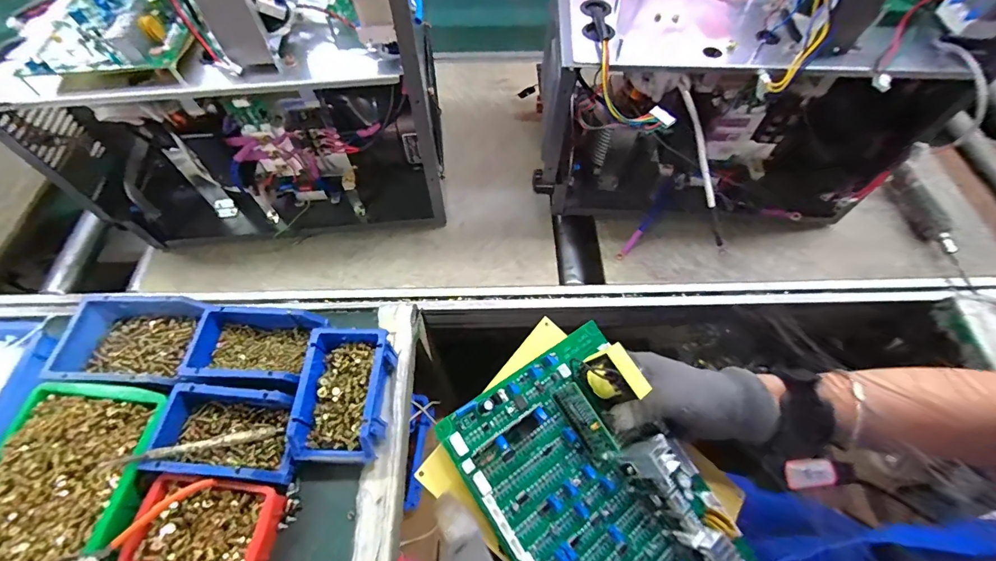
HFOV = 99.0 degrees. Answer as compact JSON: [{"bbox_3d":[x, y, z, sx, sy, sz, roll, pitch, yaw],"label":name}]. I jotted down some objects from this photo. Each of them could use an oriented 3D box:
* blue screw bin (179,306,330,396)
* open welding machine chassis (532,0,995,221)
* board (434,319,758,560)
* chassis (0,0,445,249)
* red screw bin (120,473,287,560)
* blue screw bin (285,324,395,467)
[{"bbox_3d":[-0.334,0.102,0.600,0.171,0.083,0.113,3,60,2],"label":"blue screw bin"},{"bbox_3d":[0.358,-0.330,0.654,0.571,0.450,0.325,1,60,0],"label":"open welding machine chassis"},{"bbox_3d":[0.087,0.164,0.323,0.167,0.049,0.234,-28,77,-24],"label":"board"},{"bbox_3d":[-0.384,-0.278,0.618,0.568,0.427,0.259,-4,60,-2],"label":"chassis"},{"bbox_3d":[-0.338,0.288,0.495,0.151,0.046,0.098,6,60,3],"label":"red screw bin"},{"bbox_3d":[-0.200,0.149,0.558,0.106,0.064,0.159,2,60,1],"label":"blue screw bin"}]

